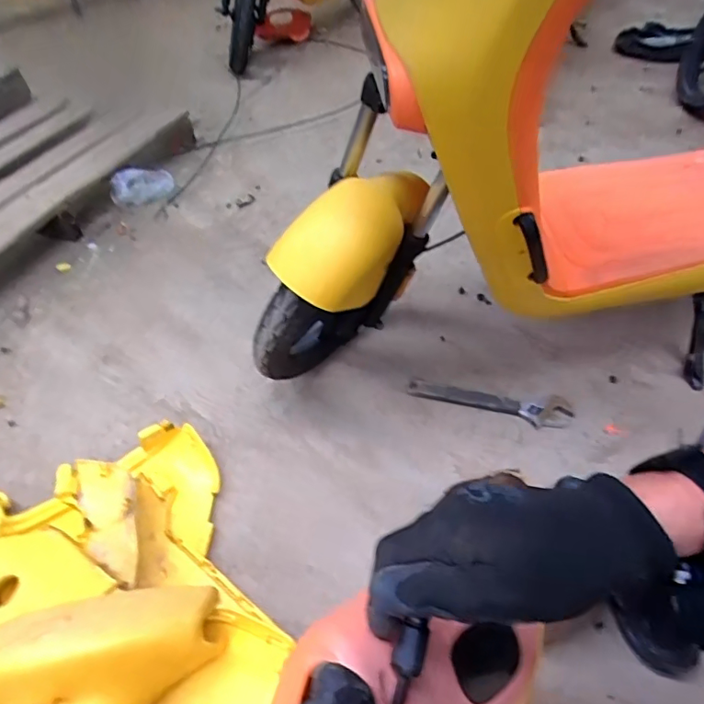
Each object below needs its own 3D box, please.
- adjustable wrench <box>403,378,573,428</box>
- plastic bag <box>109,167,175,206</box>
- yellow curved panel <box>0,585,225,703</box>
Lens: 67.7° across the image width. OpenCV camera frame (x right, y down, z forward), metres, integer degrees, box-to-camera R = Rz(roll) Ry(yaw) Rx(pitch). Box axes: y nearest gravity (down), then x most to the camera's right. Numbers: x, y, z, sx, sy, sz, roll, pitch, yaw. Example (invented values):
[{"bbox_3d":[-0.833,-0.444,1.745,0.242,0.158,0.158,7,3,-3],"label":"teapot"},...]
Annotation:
[{"bbox_3d":[0.252,0.093,0.979,0.294,0.015,0.063,8,48,12],"label":"adjustable wrench"},{"bbox_3d":[-0.652,-0.517,1.627,0.047,0.105,0.205,27,36,27],"label":"plastic bag"},{"bbox_3d":[-0.308,0.349,0.592,0.288,0.101,0.152,-6,48,0],"label":"yellow curved panel"}]

